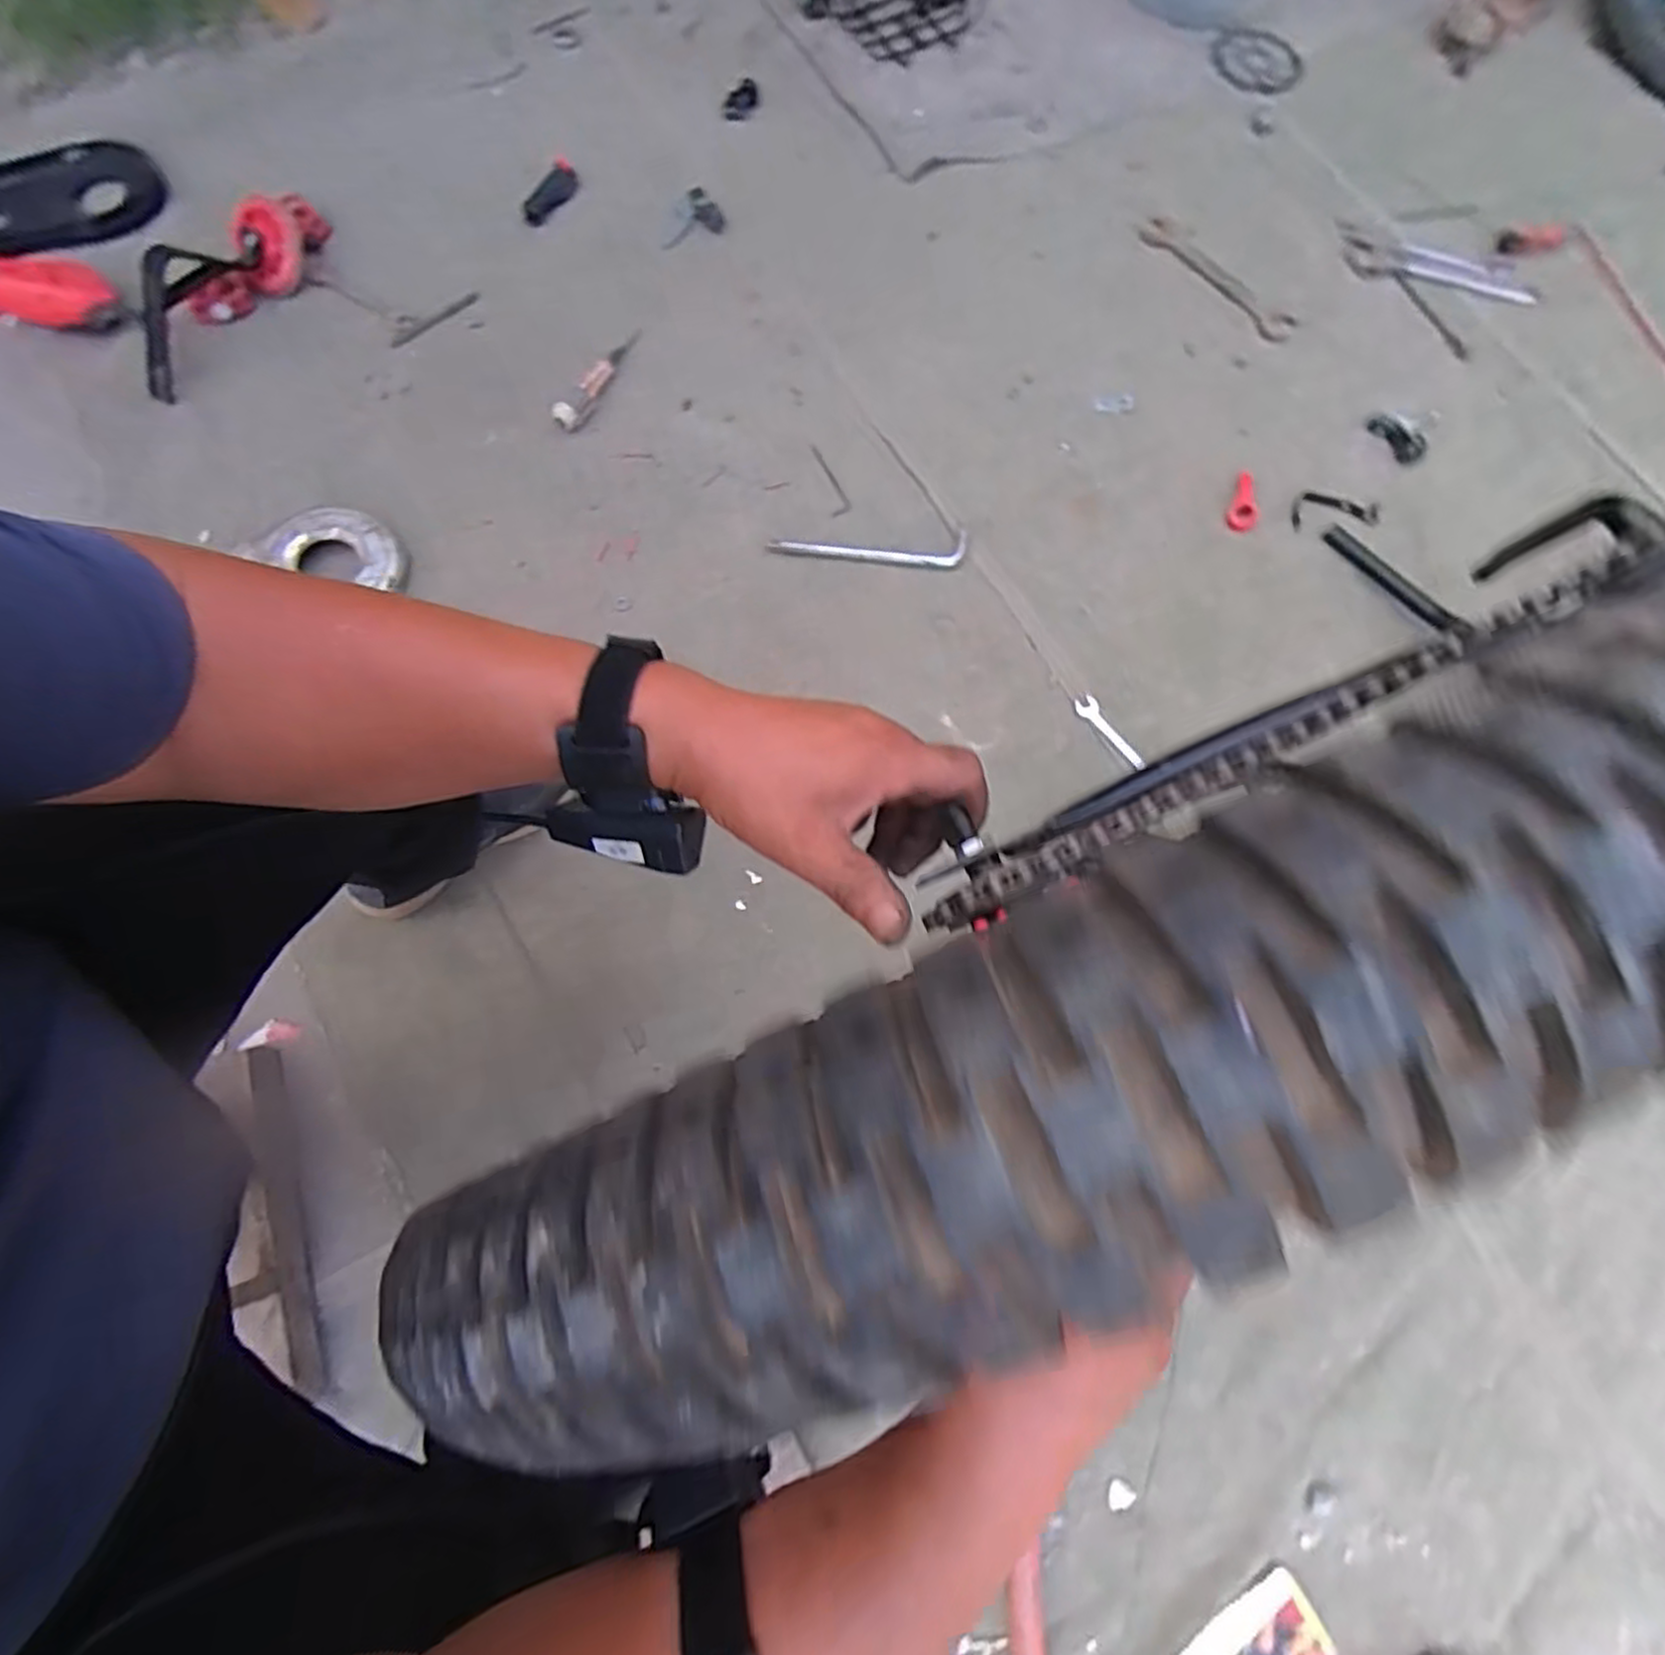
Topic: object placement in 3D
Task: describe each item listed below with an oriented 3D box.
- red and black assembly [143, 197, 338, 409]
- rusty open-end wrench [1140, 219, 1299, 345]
[{"bbox_3d":[-0.786,-0.701,0.942,0.081,0.129,0.322,30,75,6],"label":"red and black assembly"},{"bbox_3d":[0.552,-0.788,1.075,0.059,0.015,0.266,-40,79,-12],"label":"rusty open-end wrench"}]

